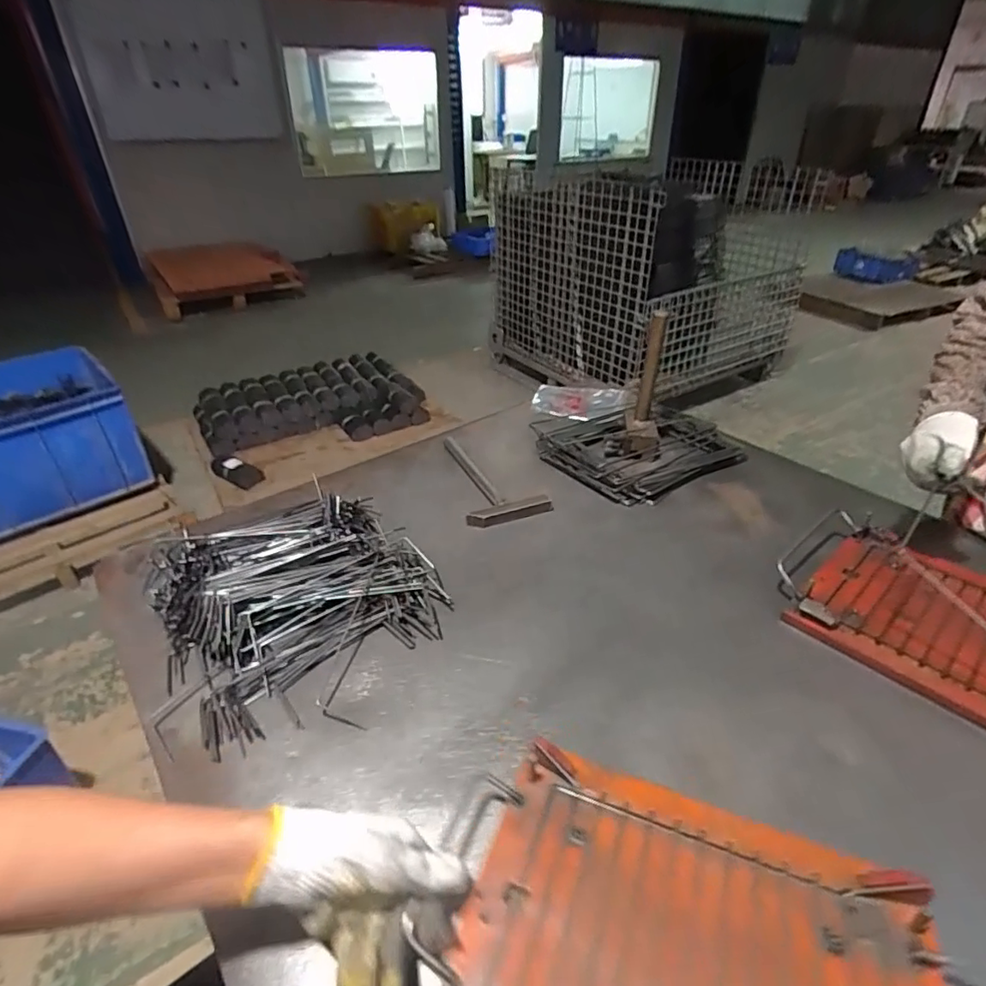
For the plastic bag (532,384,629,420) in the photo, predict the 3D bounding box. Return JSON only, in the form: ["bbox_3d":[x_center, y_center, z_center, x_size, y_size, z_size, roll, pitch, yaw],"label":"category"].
[{"bbox_3d":[0.172,-0.182,1.140,0.185,0.020,0.141,10,36,17],"label":"plastic bag"}]

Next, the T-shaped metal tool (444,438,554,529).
[{"bbox_3d":[0.001,-0.035,0.919,0.125,0.021,0.262,-8,35,-9],"label":"T-shaped metal tool"}]

